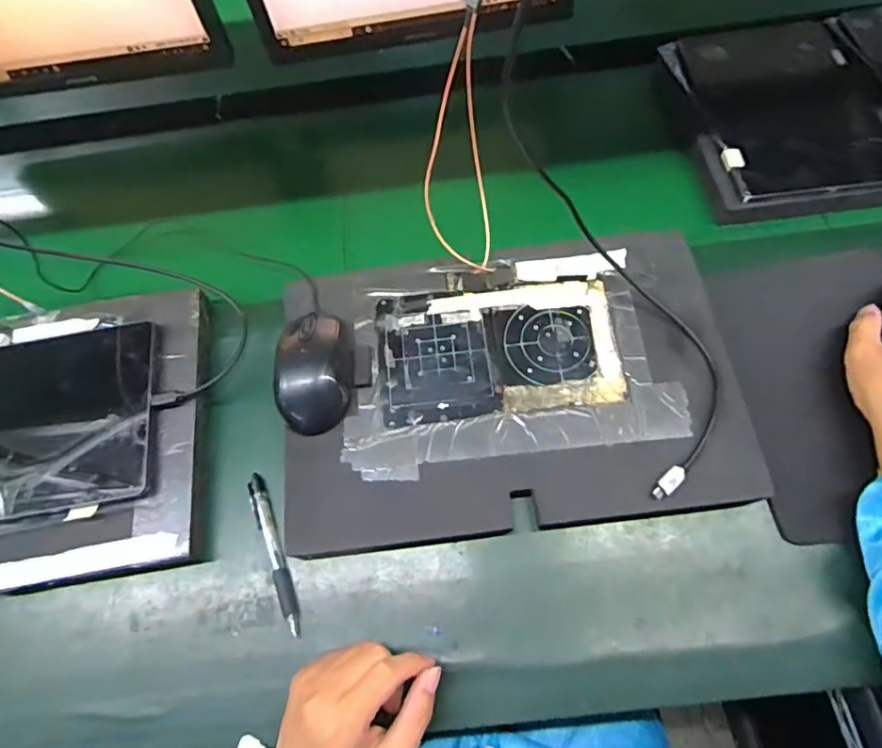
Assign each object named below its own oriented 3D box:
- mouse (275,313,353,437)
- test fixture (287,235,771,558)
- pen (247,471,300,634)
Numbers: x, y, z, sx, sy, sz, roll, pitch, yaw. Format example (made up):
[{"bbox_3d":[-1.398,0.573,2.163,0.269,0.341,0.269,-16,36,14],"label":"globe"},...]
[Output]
[{"bbox_3d":[-0.112,-0.004,0.474,0.062,0.034,0.104,-3,65,3],"label":"mouse"},{"bbox_3d":[0.058,0.005,0.484,0.377,0.026,0.257,-7,65,0],"label":"test fixture"},{"bbox_3d":[-0.140,0.148,0.453,0.015,0.012,0.136,-23,66,-7],"label":"pen"}]

